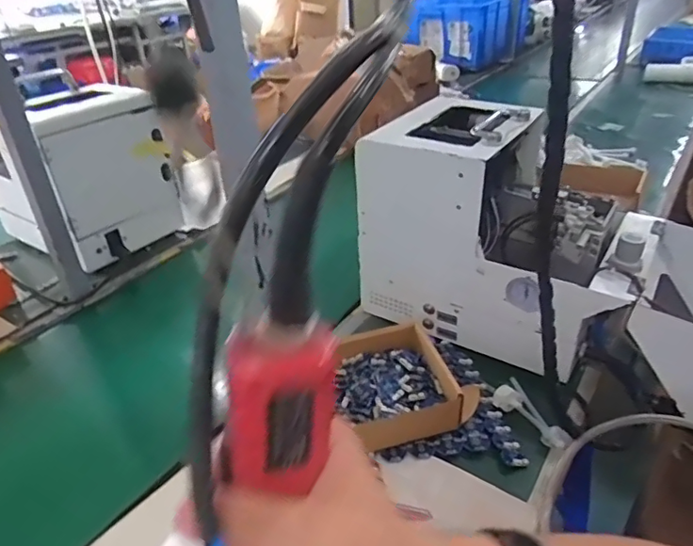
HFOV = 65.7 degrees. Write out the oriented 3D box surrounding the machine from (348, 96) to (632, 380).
[{"bbox_3d":[0.204,-0.055,0.700,0.315,0.259,0.205,20,39,31],"label":"machine"}]

